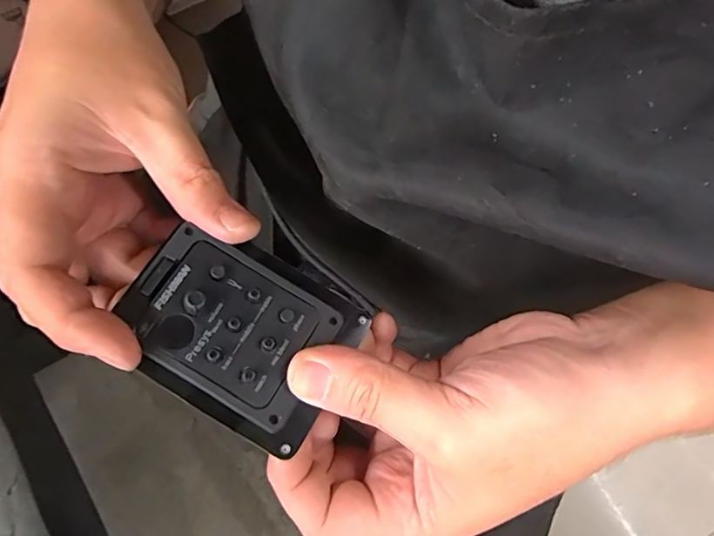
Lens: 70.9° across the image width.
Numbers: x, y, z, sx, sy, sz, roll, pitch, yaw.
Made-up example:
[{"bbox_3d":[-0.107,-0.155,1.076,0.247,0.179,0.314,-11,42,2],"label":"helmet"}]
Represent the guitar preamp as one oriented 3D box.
[{"bbox_3d":[-0.048,0.024,0.202,0.085,0.019,0.066,31,78,10],"label":"guitar preamp"}]

